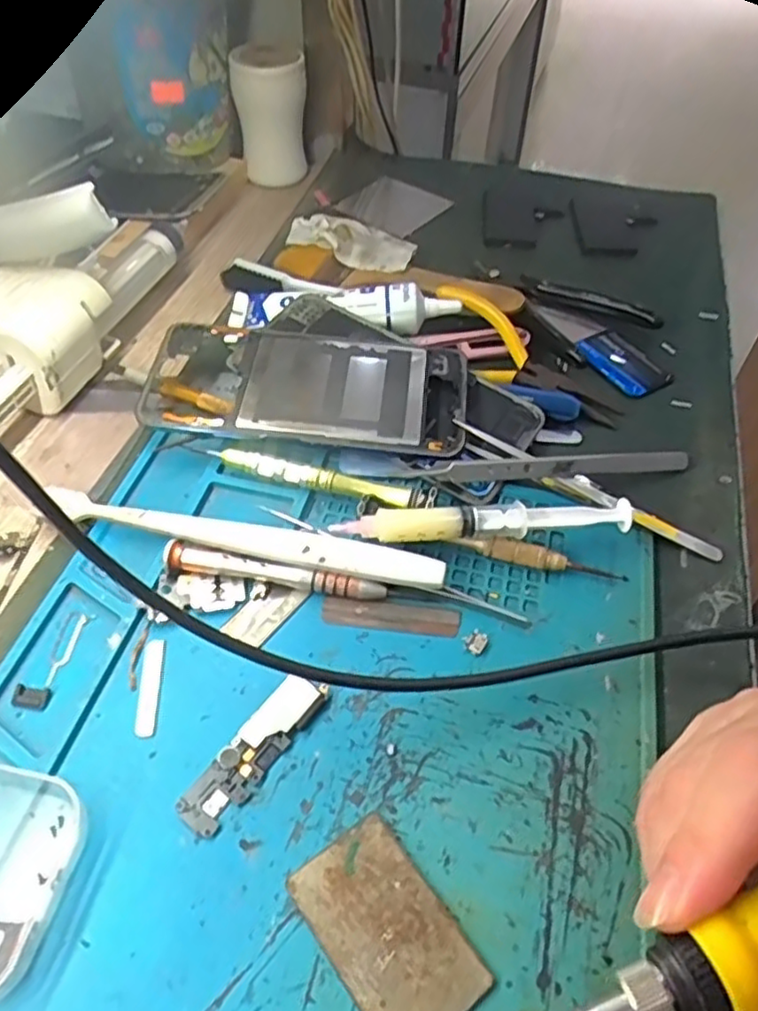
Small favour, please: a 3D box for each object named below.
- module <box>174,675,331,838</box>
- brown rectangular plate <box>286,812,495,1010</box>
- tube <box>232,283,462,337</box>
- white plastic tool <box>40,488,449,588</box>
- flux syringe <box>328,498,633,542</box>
[{"bbox_3d":[-0.044,0.087,0.246,0.017,0.005,0.064,31,56,22],"label":"module"},{"bbox_3d":[0.003,0.132,0.211,0.037,0.004,0.060,-30,57,-24],"label":"brown rectangular plate"},{"bbox_3d":[-0.022,-0.119,0.405,0.134,0.027,0.039,7,50,4],"label":"tube"},{"bbox_3d":[-0.059,0.017,0.295,0.173,0.017,0.016,10,50,6],"label":"white plastic tool"},{"bbox_3d":[0.046,0.010,0.298,0.127,0.021,0.014,-2,50,-3],"label":"flux syringe"}]

